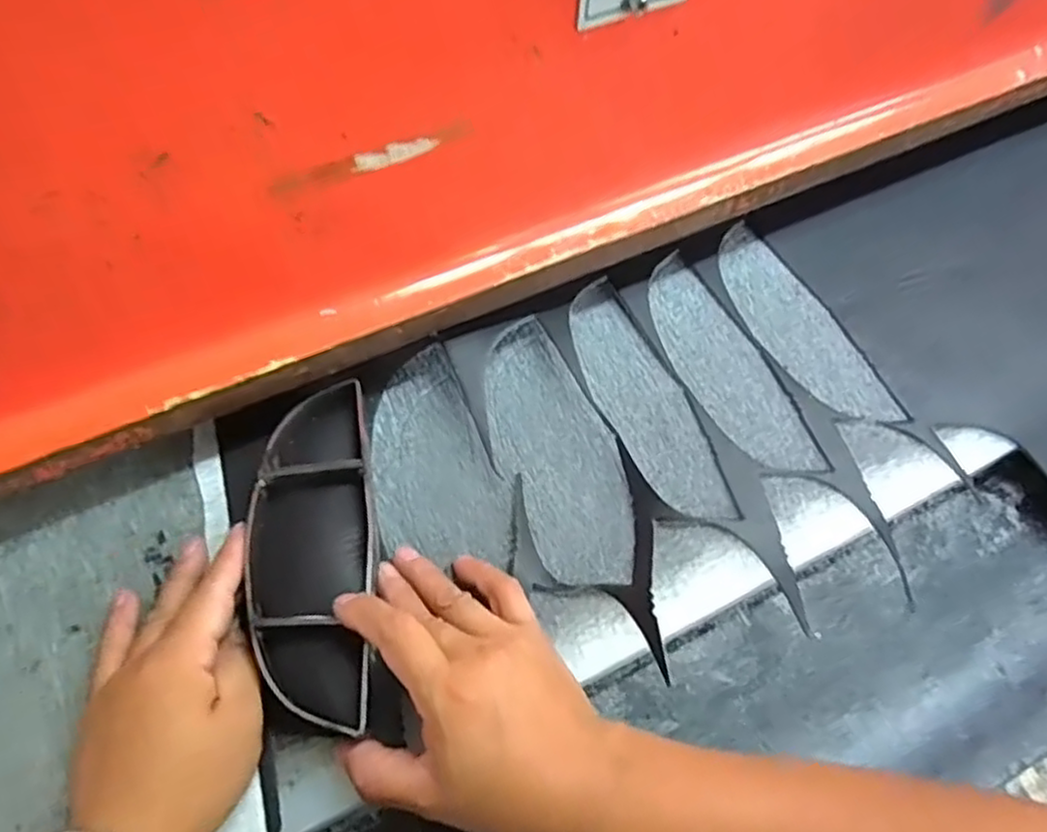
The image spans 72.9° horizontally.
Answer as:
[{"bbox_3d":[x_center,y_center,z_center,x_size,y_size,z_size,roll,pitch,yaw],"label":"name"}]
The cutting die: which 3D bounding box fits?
[{"bbox_3d":[-0.109,0.071,0.374,0.062,0.040,0.184,-5,59,-3],"label":"cutting die"}]

